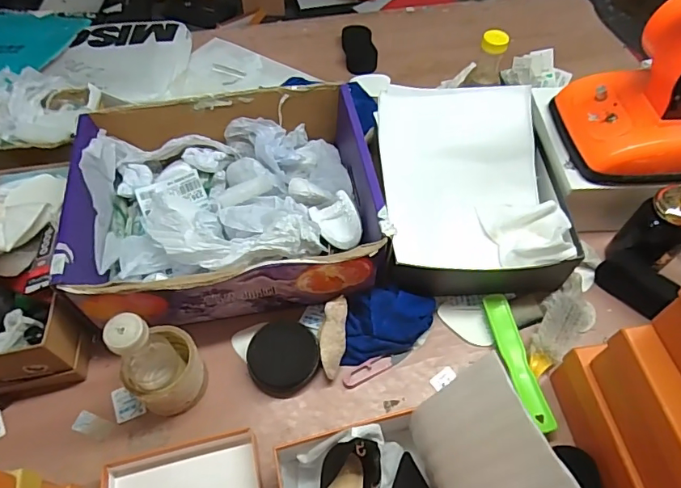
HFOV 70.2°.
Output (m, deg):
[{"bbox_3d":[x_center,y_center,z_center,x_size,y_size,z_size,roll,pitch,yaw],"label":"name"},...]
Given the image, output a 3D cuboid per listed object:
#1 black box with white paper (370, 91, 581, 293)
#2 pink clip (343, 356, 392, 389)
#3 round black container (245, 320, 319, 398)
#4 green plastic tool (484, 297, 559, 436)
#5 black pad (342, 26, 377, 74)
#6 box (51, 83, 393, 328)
[{"bbox_3d":[0.191,-0.089,0.740,0.255,0.108,0.315,-1,56,-2],"label":"black box with white paper"},{"bbox_3d":[0.036,0.169,0.646,0.072,0.006,0.021,-25,60,-16],"label":"pink clip"},{"bbox_3d":[-0.076,0.150,0.639,0.087,0.028,0.091,0,56,0],"label":"round black container"},{"bbox_3d":[0.233,0.149,0.639,0.036,0.014,0.187,-7,57,-5],"label":"green plastic tool"},{"bbox_3d":[0.040,-0.413,1.026,0.064,0.022,0.143,-6,57,-5],"label":"black pad"},{"bbox_3d":[-0.163,-0.068,0.703,0.399,0.119,0.332,-10,57,-7],"label":"box"}]

